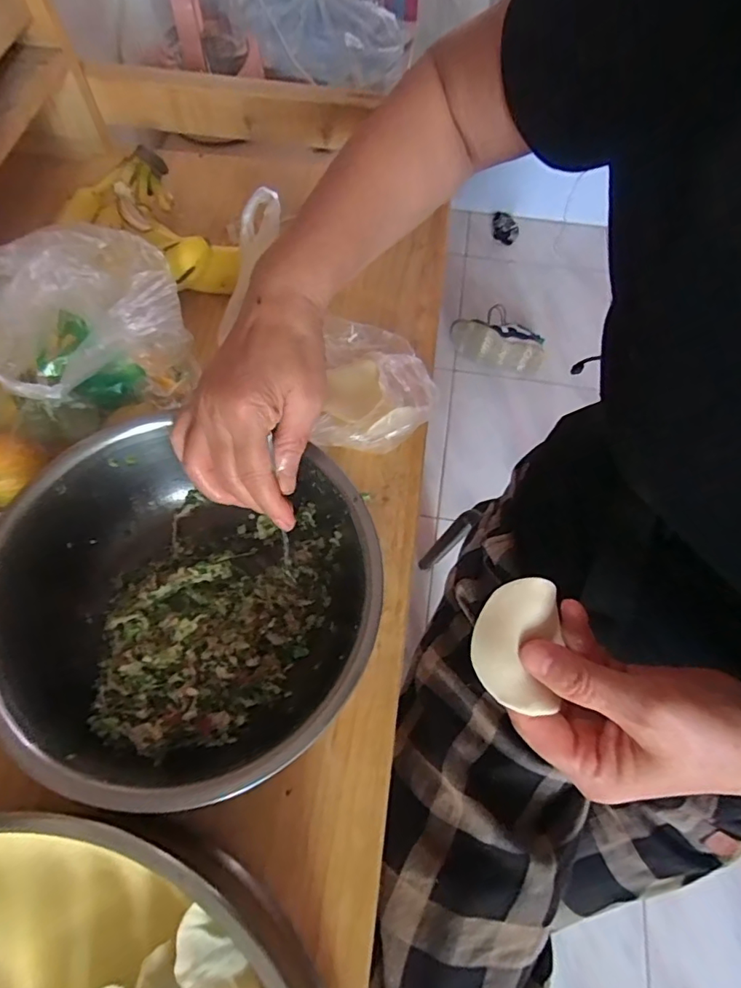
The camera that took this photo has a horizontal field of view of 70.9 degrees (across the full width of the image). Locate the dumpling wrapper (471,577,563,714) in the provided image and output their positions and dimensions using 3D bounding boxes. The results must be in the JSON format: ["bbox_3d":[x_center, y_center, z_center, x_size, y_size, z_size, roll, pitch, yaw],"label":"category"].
[{"bbox_3d":[0.073,0.071,0.255,0.044,0.011,0.061,15,66,6],"label":"dumpling wrapper"}]

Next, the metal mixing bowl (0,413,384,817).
[{"bbox_3d":[-0.109,0.071,0.325,0.216,0.079,0.201,0,65,-1],"label":"metal mixing bowl"}]

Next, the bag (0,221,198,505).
[{"bbox_3d":[-0.231,-0.096,0.366,0.170,0.088,0.209,19,66,8],"label":"bag"}]

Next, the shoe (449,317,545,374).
[{"bbox_3d":[0.313,-0.374,1.277,0.232,0.095,0.097,15,66,6],"label":"shoe"}]

